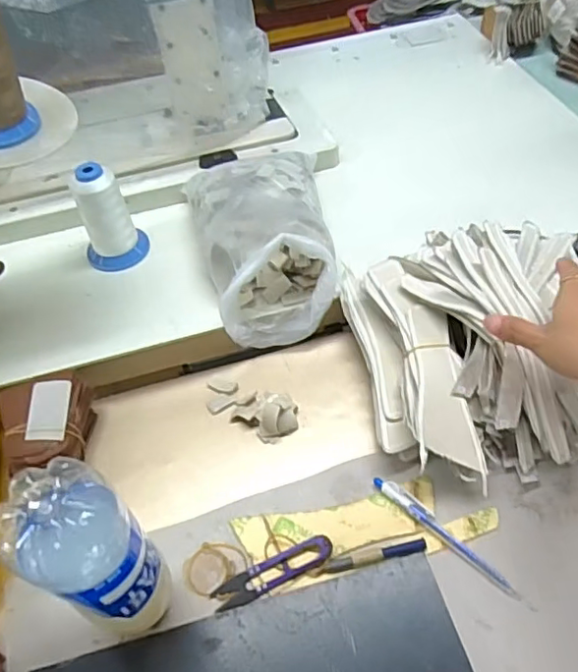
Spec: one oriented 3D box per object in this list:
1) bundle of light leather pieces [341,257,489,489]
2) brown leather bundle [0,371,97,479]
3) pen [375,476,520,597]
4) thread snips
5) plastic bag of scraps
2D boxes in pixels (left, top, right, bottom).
[{"bbox_3d":[0.110,0.027,0.538,0.081,0.064,0.225,-7,50,-5],"label":"bundle of light leather pieces"},{"bbox_3d":[-0.215,0.087,0.519,0.077,0.069,0.082,-12,51,-8],"label":"brown leather bundle"},{"bbox_3d":[0.125,0.161,0.471,0.136,0.010,0.014,37,60,27],"label":"pen"},{"bbox_3d":[-0.012,0.187,0.458,0.099,0.011,0.023,-19,52,-14],"label":"thread snips"},{"bbox_3d":[-0.028,-0.113,0.620,0.143,0.086,0.226,-9,51,-6],"label":"plastic bag of scraps"}]

